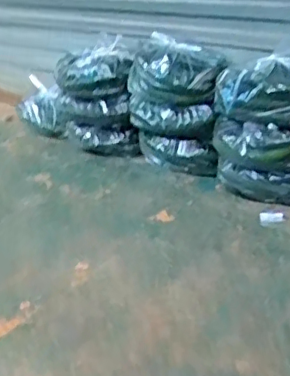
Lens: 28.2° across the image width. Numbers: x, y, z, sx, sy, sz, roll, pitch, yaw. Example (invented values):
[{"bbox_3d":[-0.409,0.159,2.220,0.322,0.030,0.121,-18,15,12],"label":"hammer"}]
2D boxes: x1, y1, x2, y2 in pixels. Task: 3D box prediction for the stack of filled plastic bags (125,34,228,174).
[{"bbox_3d":[0.114,-0.250,1.925,0.205,0.431,0.348,-24,32,-31],"label":"stack of filled plastic bags"}]

